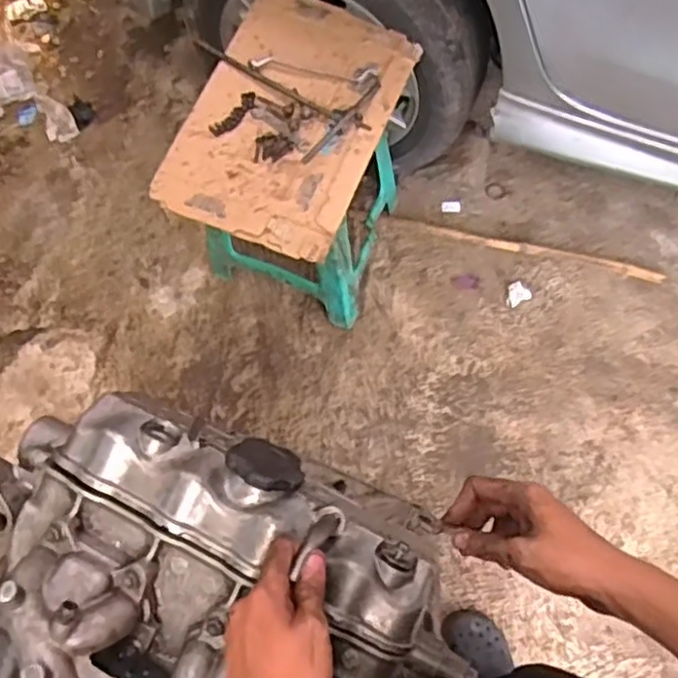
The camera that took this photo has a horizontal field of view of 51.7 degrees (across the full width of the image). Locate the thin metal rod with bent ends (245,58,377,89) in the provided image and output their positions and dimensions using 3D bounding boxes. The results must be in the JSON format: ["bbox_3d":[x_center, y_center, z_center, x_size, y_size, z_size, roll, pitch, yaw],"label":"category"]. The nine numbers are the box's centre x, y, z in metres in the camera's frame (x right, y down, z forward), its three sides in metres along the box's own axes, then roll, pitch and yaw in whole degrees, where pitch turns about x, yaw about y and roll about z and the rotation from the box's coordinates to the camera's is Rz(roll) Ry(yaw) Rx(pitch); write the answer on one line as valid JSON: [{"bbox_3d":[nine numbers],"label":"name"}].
[{"bbox_3d":[-0.041,-0.415,1.095,0.196,0.021,0.038,8,70,7],"label":"thin metal rod with bent ends"}]

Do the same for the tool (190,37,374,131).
[{"bbox_3d":[-0.093,-0.391,1.086,0.311,0.014,0.021,28,74,9],"label":"tool"}]

